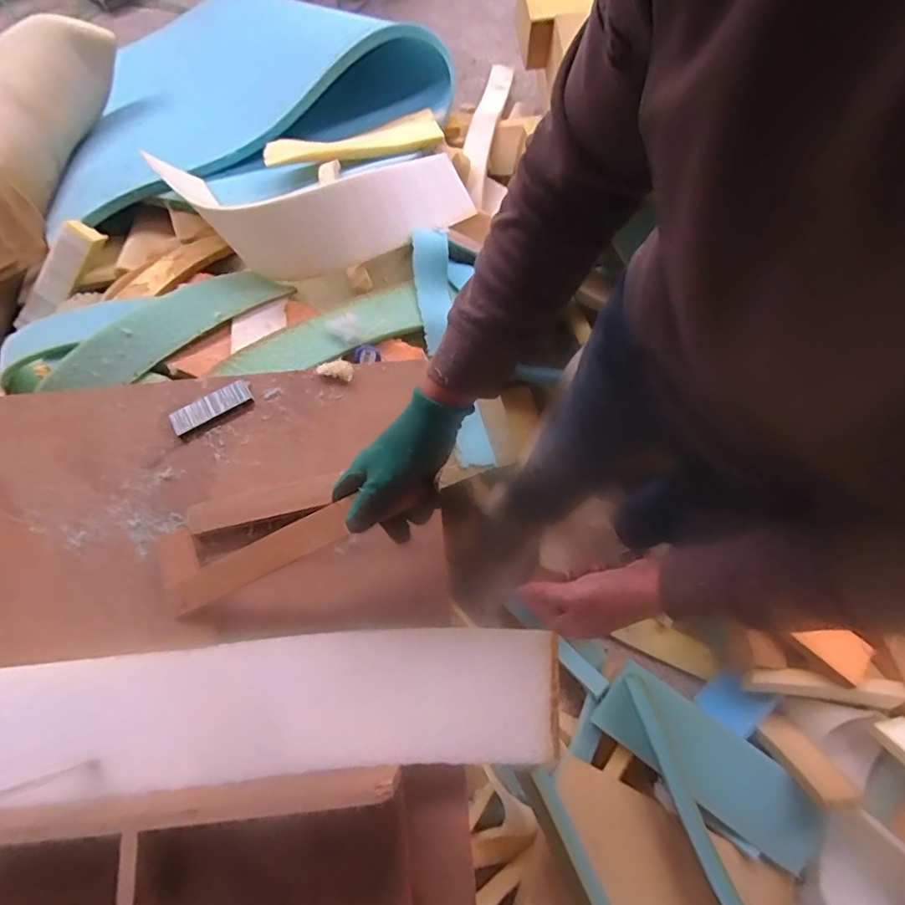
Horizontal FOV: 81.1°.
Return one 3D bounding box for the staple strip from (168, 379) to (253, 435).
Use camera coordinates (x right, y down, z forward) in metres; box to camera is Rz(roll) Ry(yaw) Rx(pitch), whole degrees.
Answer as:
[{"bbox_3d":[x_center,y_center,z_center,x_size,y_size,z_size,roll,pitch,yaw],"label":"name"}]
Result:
[{"bbox_3d":[-0.309,-0.059,0.677,0.102,0.009,0.030,-28,75,-8],"label":"staple strip"}]

